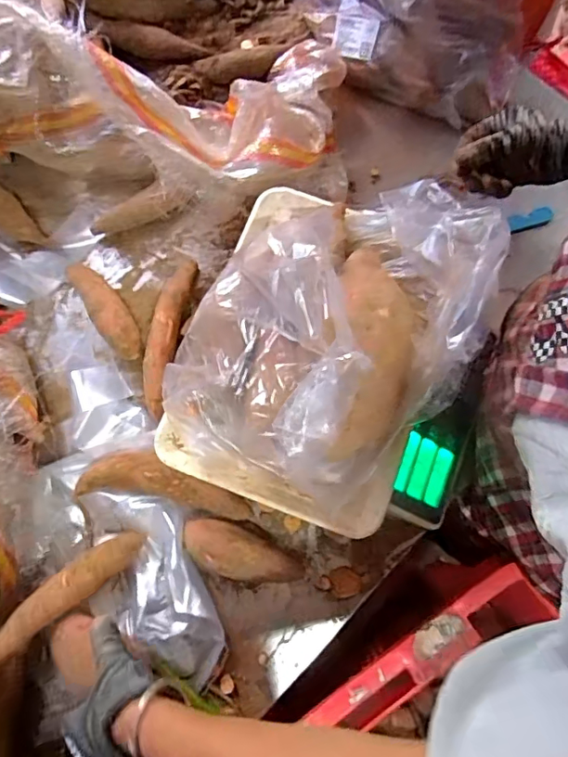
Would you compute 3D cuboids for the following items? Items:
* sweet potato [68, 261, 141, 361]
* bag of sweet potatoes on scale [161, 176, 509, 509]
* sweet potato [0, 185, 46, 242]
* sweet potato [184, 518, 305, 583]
[{"bbox_3d":[-0.203,-0.083,0.589,0.040,0.043,0.146,-36,79,-8],"label":"sweet potato"},{"bbox_3d":[0.037,-0.053,0.402,0.196,0.168,0.282,38,80,9],"label":"bag of sweet potatoes on scale"},{"bbox_3d":[-0.324,-0.191,0.606,0.044,0.034,0.093,-39,79,-8],"label":"sweet potato"},{"bbox_3d":[-0.042,0.175,0.518,0.122,0.036,0.049,19,77,5],"label":"sweet potato"}]

